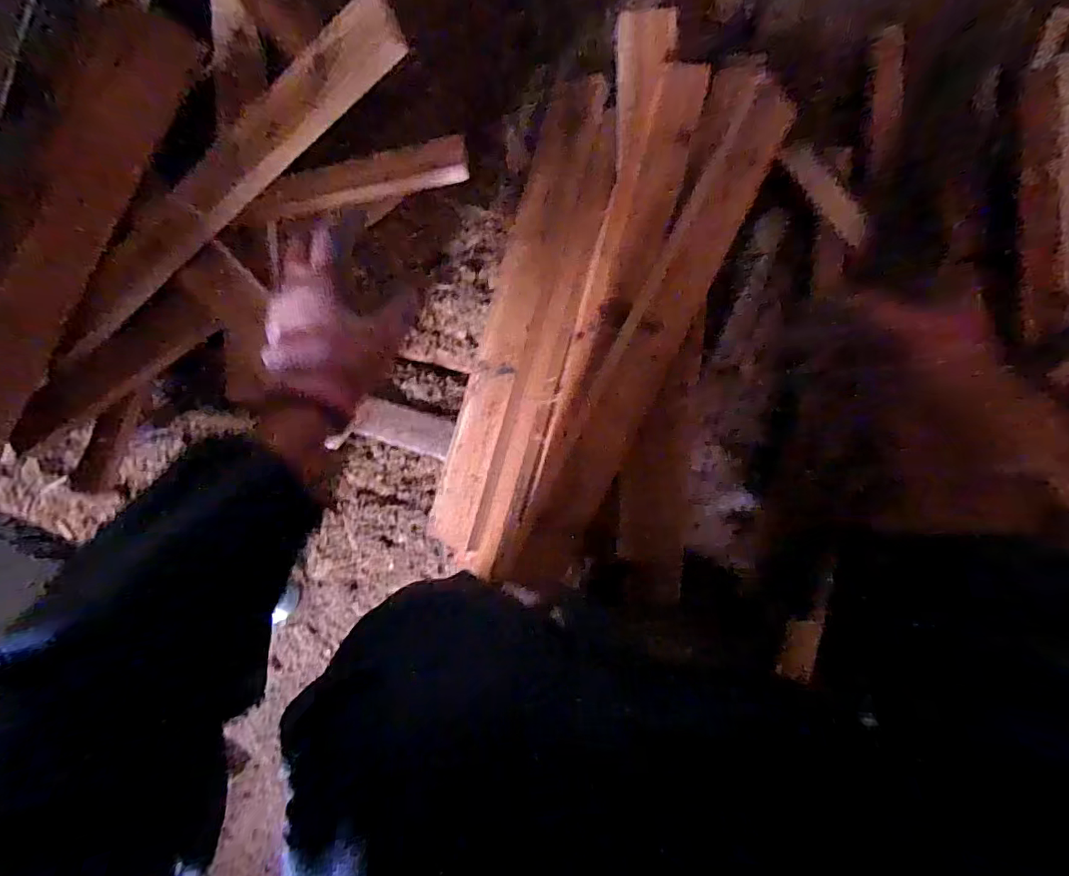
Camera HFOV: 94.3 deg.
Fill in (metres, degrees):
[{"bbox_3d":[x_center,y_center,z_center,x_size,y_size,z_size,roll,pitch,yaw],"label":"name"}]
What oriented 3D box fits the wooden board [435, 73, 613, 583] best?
[{"bbox_3d":[-0.006,-0.121,0.502,0.098,0.017,0.499,14,86,20],"label":"wooden board"}]

